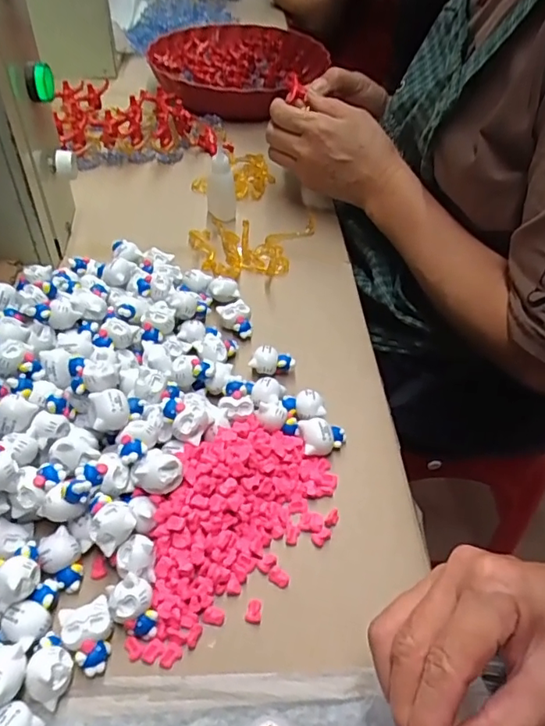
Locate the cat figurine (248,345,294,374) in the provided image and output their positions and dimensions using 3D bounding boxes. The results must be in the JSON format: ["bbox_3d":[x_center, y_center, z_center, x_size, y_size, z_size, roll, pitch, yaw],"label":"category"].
[{"bbox_3d":[0.000,-0.001,0.416,0.032,0.016,0.017,14,49,8],"label":"cat figurine"}]

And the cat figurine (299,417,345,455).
[{"bbox_3d":[0.036,0.050,0.374,0.032,0.017,0.024,-6,49,-9],"label":"cat figurine"}]

